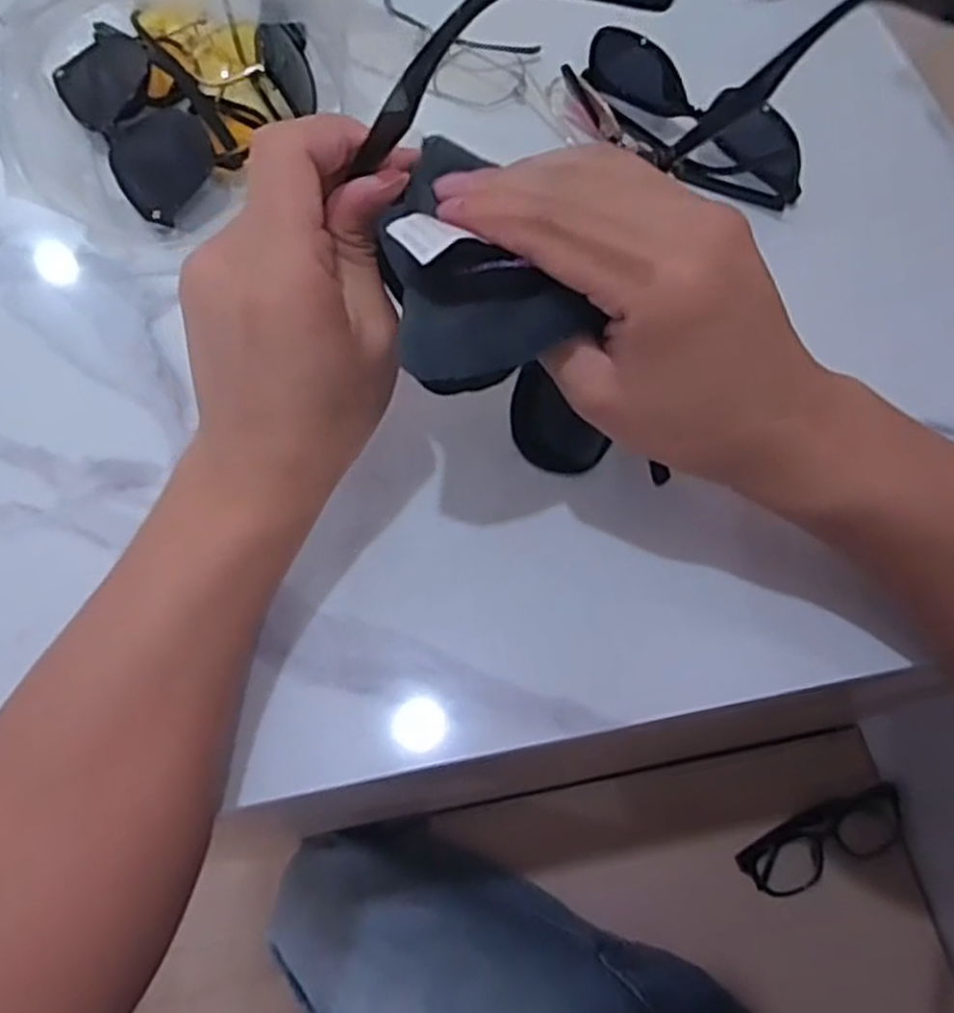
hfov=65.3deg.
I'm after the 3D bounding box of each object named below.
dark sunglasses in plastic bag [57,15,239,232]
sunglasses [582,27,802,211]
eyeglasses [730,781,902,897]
[{"bbox_3d":[-0.190,-0.226,0.427,0.067,0.034,0.154,-32,71,-12],"label":"dark sunglasses in plastic bag"},{"bbox_3d":[0.118,-0.214,0.412,0.137,0.051,0.026,33,72,12],"label":"sunglasses"},{"bbox_3d":[0.295,0.285,0.634,0.140,0.031,0.051,-21,68,-9],"label":"eyeglasses"}]

